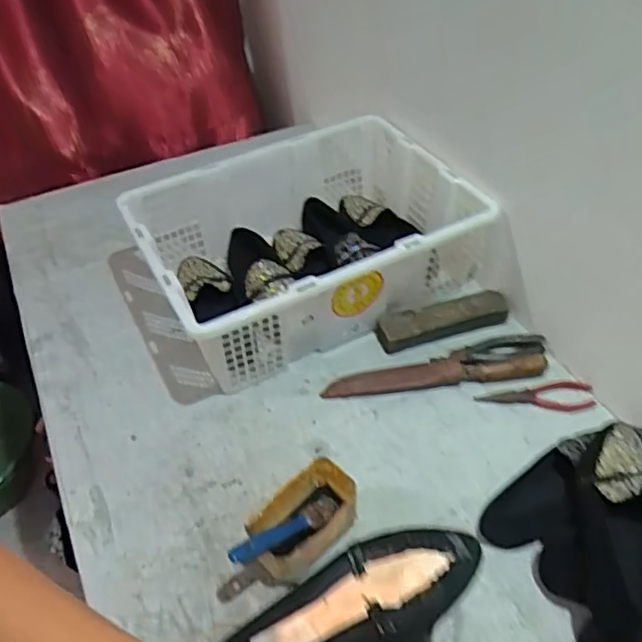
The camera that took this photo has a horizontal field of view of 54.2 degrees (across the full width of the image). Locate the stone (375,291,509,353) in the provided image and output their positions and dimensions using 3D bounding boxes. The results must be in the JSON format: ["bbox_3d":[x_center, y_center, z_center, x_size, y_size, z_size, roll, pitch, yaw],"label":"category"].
[{"bbox_3d":[0.180,-0.001,0.931,0.195,0.029,0.049,-12,46,-7],"label":"stone"}]

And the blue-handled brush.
[{"bbox_3d":[-0.035,0.226,0.675,0.145,0.024,0.033,-12,39,-46],"label":"blue-handled brush"}]

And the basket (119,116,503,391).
[{"bbox_3d":[-0.026,-0.127,0.985,0.477,0.175,0.354,-23,49,-17],"label":"basket"}]

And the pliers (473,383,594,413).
[{"bbox_3d":[0.293,0.105,0.858,0.151,0.012,0.045,-1,46,4],"label":"pliers"}]

